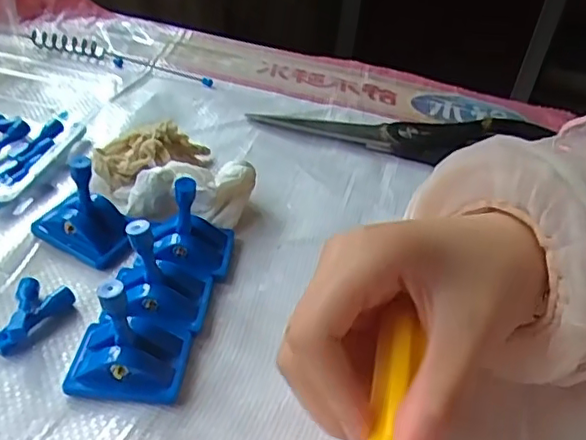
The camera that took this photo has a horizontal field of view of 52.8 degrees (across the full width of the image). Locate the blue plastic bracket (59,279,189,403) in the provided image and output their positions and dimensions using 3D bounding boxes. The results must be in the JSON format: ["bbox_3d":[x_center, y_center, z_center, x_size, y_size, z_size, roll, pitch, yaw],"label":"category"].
[{"bbox_3d":[-0.063,0.043,0.226,0.042,0.046,0.032,7,39,0],"label":"blue plastic bracket"}]

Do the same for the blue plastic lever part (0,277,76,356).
[{"bbox_3d":[-0.109,0.037,0.245,0.015,0.020,0.035,15,40,10],"label":"blue plastic lever part"}]

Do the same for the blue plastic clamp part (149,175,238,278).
[{"bbox_3d":[-0.047,0.002,0.279,0.039,0.045,0.033,-1,40,-9],"label":"blue plastic clamp part"}]

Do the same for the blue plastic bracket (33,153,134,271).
[{"bbox_3d":[-0.102,-0.010,0.282,0.051,0.045,0.030,26,43,22],"label":"blue plastic bracket"}]

